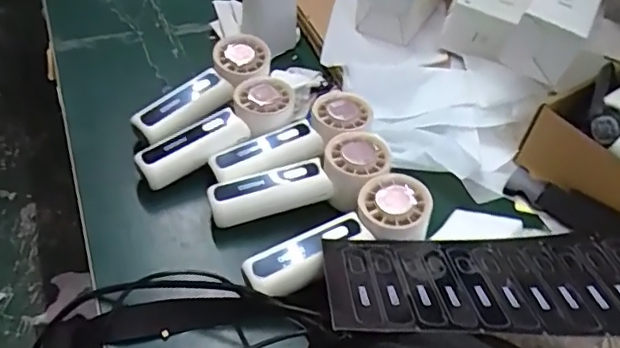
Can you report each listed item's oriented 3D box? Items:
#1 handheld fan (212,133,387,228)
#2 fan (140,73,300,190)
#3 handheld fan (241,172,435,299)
[{"bbox_3d":[-0.003,0.014,0.485,0.155,0.045,0.059,-16,47,-20],"label":"handheld fan"},{"bbox_3d":[-0.078,-0.036,0.527,0.153,0.046,0.058,-33,55,-32],"label":"fan"},{"bbox_3d":[0.027,0.050,0.438,0.152,0.035,0.057,-24,50,-27],"label":"handheld fan"}]

